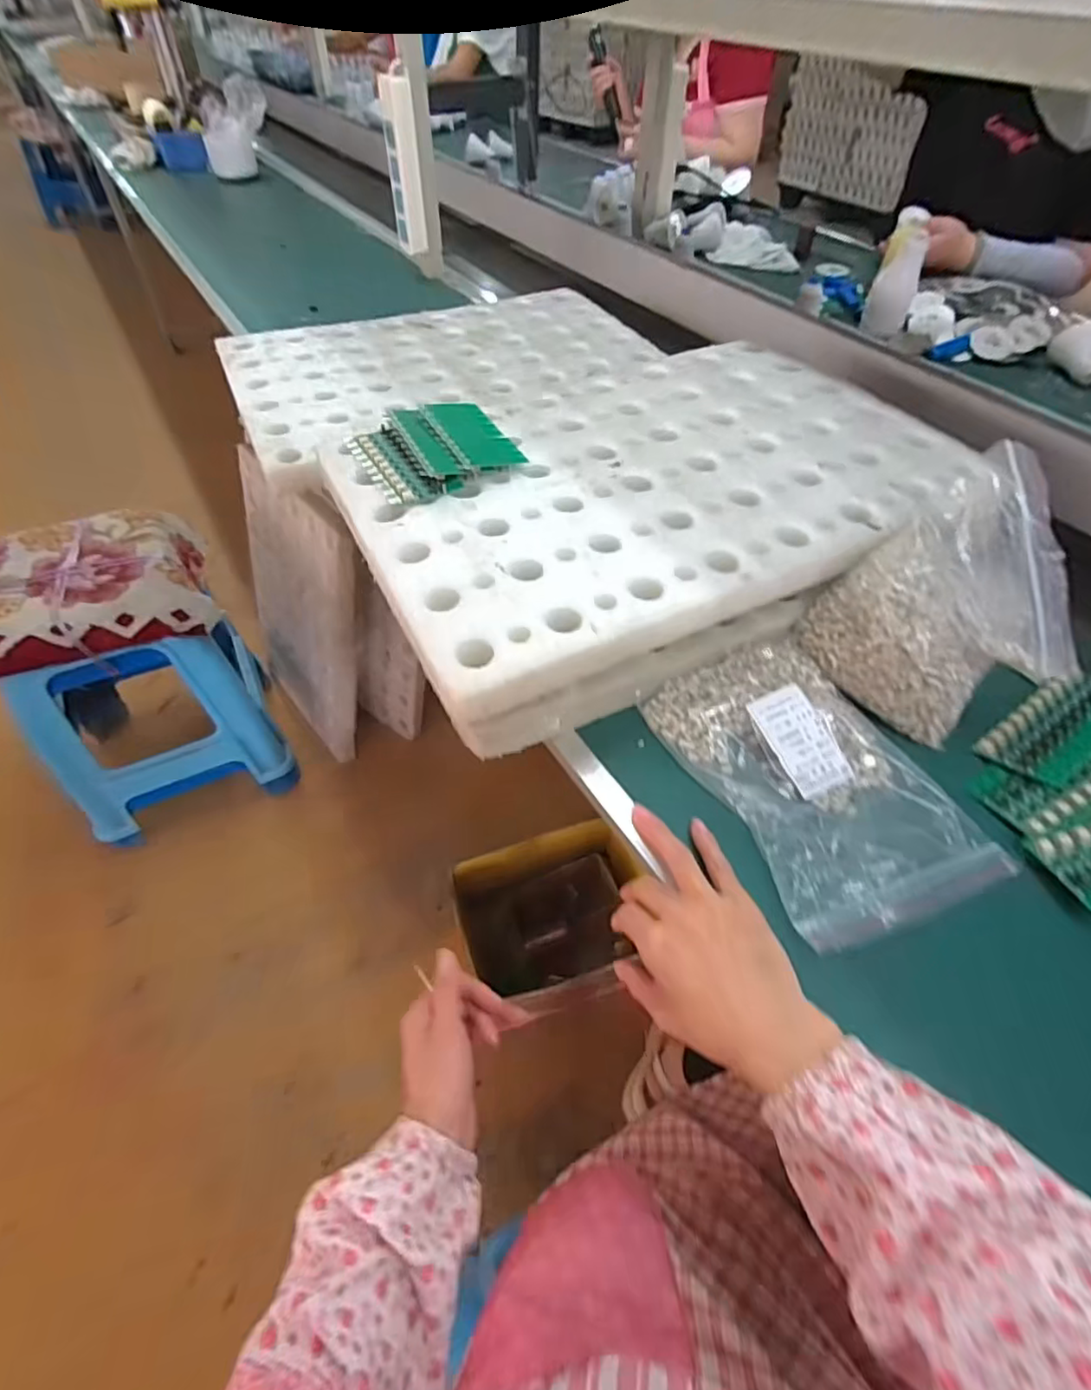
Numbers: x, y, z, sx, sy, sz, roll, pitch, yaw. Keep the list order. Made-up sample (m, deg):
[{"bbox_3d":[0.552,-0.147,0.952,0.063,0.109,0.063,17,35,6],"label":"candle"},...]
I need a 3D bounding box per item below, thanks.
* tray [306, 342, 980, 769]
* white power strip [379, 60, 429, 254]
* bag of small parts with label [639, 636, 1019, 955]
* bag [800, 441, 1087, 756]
[{"bbox_3d":[0.093,-0.191,0.594,0.536,0.060,0.360,-24,54,-20],"label":"tray"},{"bbox_3d":[-0.237,-0.890,1.055,0.053,0.225,0.035,-9,50,-9],"label":"white power strip"},{"bbox_3d":[0.196,0.053,0.459,0.164,0.029,0.226,-18,52,-16],"label":"bag of small parts with label"},{"bbox_3d":[0.289,-0.067,0.464,0.127,0.153,0.137,-6,50,-6],"label":"bag"}]

